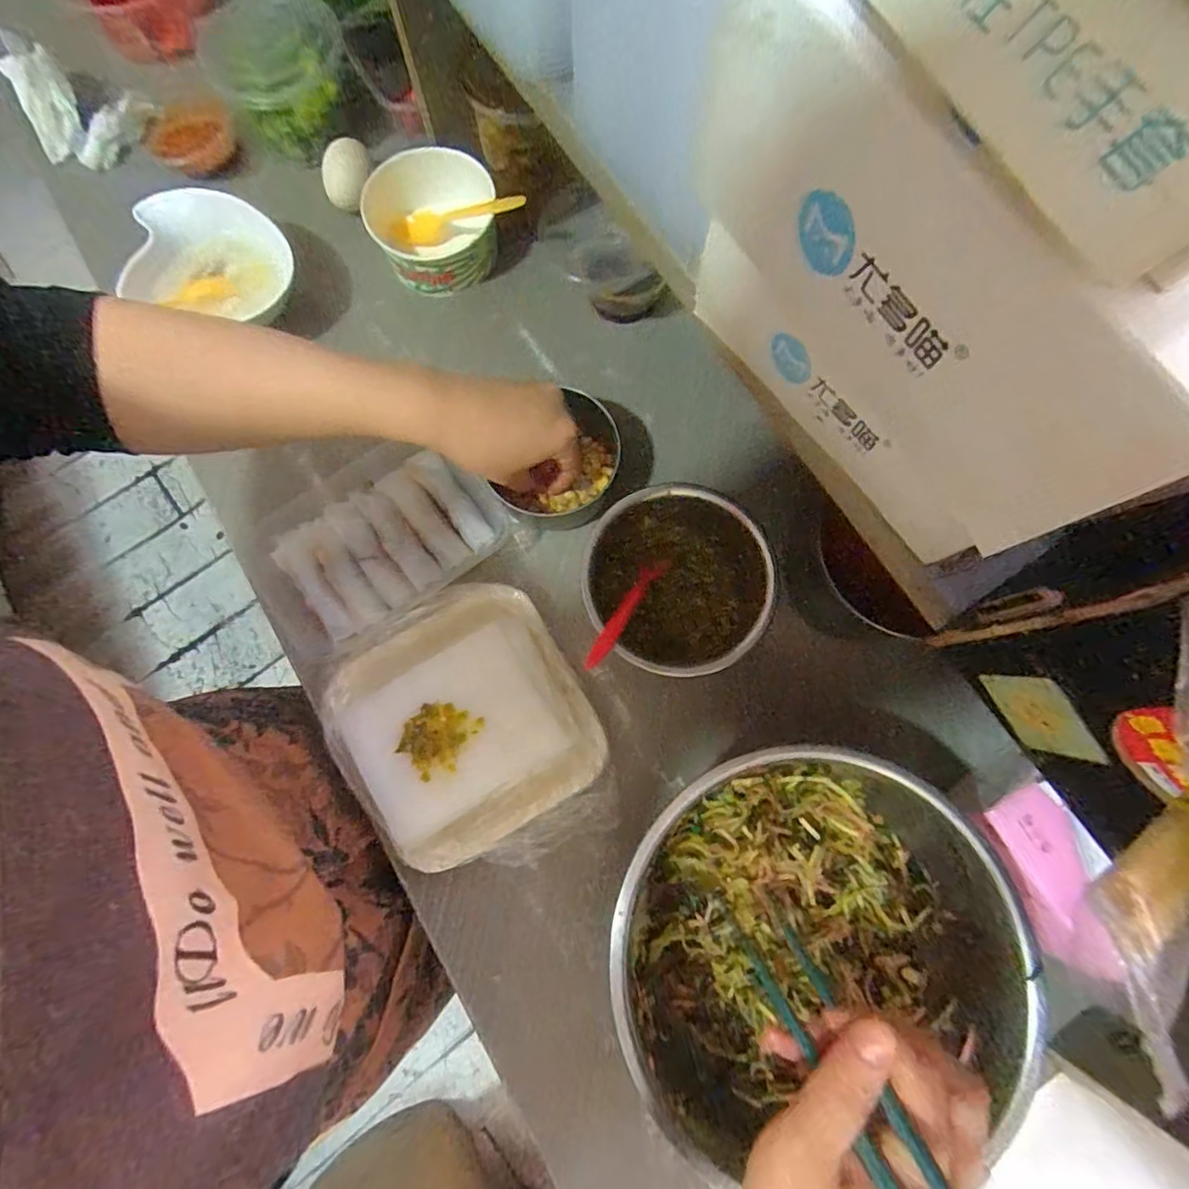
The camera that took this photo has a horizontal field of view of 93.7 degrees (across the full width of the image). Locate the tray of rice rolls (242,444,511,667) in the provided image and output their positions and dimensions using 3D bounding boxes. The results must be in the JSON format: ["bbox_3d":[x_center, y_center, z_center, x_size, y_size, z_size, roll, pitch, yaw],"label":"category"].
[{"bbox_3d":[-0.156,-0.036,0.404,0.171,0.028,0.117,-34,80,-7],"label":"tray of rice rolls"}]

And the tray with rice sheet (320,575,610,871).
[{"bbox_3d":[-0.089,0.084,0.366,0.157,0.054,0.154,-31,80,-6],"label":"tray with rice sheet"}]

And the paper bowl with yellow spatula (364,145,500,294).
[{"bbox_3d":[-0.132,-0.304,0.458,0.101,0.056,0.095,0,78,0],"label":"paper bowl with yellow spatula"}]

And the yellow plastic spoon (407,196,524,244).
[{"bbox_3d":[-0.107,-0.307,0.453,0.119,0.020,0.016,8,77,28],"label":"yellow plastic spoon"}]

